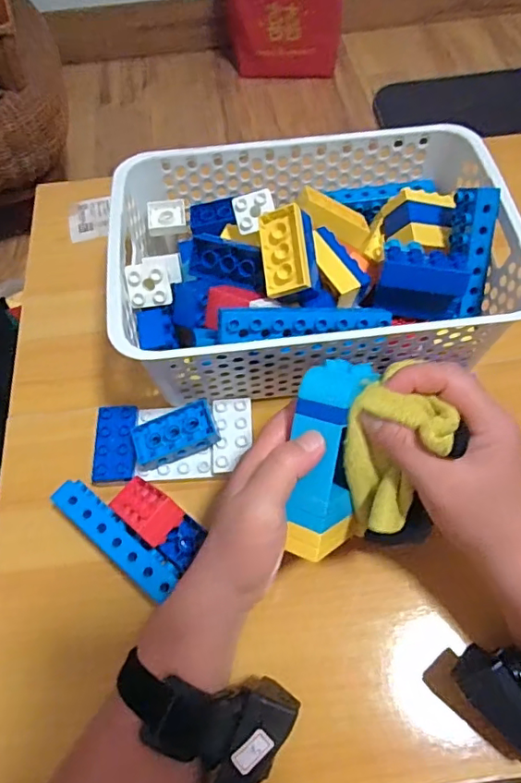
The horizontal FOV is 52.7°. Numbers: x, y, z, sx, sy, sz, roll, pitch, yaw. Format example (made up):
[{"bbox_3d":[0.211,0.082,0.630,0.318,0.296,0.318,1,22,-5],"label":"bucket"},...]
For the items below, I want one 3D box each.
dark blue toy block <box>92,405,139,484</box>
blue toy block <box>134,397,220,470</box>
[{"bbox_3d":[-0.117,0.042,0.426,0.033,0.012,0.061,-2,62,1],"label":"dark blue toy block"},{"bbox_3d":[-0.067,0.034,0.414,0.065,0.017,0.037,-19,64,-8],"label":"blue toy block"}]

